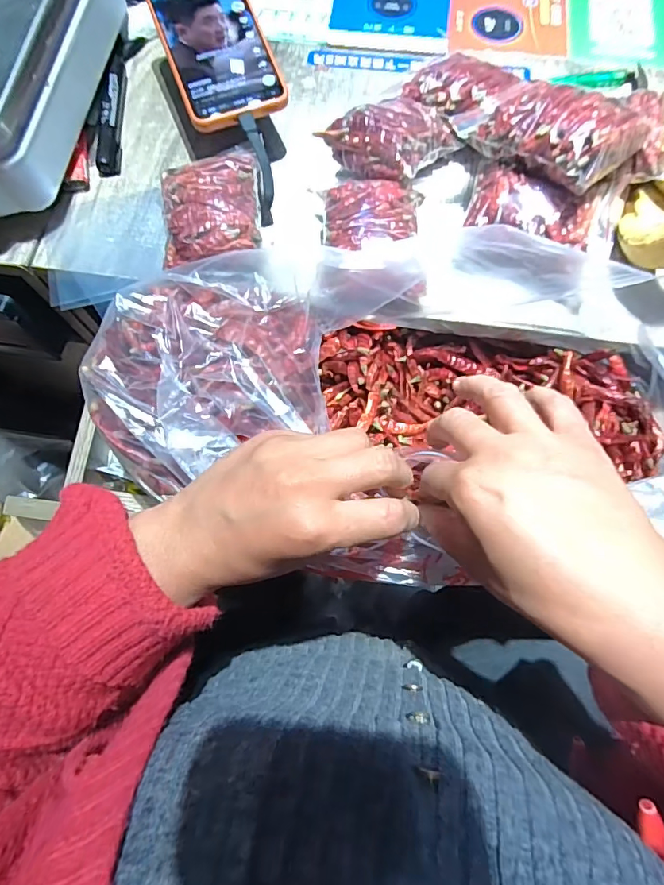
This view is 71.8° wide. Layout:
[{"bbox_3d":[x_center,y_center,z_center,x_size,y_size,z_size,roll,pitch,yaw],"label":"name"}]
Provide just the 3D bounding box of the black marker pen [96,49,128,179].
[{"bbox_3d":[-0.201,-0.308,0.420,0.018,0.022,0.142,-2,72,0],"label":"black marker pen"}]

